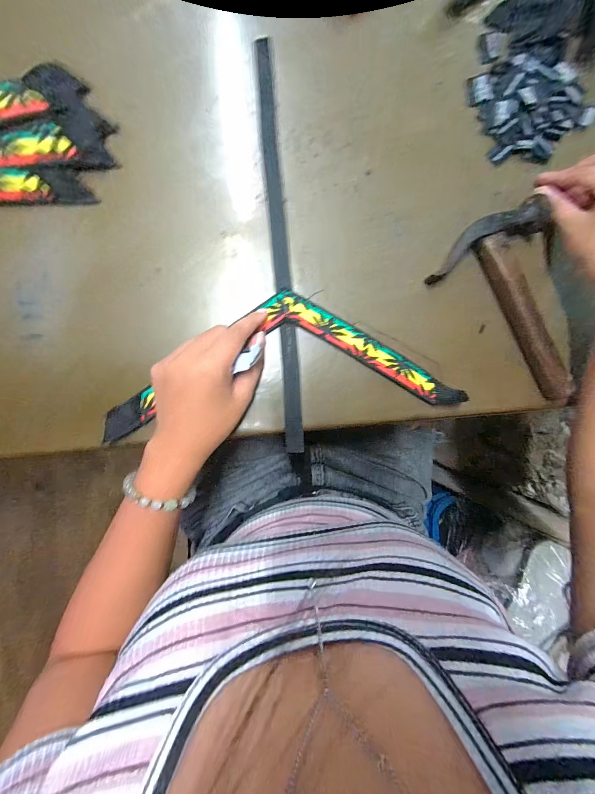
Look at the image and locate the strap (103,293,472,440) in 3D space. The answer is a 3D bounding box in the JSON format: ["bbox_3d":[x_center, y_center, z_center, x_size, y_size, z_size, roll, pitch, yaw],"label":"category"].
[{"bbox_3d":[-0.011,-0.033,0.284,0.324,0.015,0.118,-8,96,-5],"label":"strap"}]

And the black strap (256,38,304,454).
[{"bbox_3d":[-0.014,-0.131,0.287,0.017,0.005,0.367,-5,92,-6],"label":"black strap"}]

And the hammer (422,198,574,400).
[{"bbox_3d":[0.209,-0.080,0.295,0.109,0.022,0.185,-27,94,-2],"label":"hammer"}]

